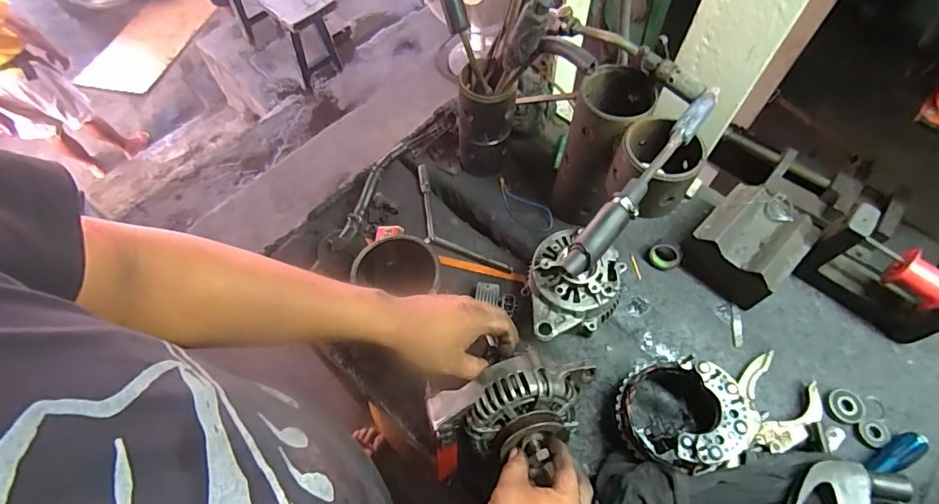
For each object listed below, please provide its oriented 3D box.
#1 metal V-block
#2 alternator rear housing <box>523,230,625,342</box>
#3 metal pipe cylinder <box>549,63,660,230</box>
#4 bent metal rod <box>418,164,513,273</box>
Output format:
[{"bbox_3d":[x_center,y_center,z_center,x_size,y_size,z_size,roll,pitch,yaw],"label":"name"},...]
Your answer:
[{"bbox_3d":[0.378,-0.005,0.662,0.132,0.098,0.122,-38,67,-18],"label":"metal V-block"},{"bbox_3d":[0.143,0.040,0.651,0.140,0.088,0.145,-9,61,-4],"label":"alternator rear housing"},{"bbox_3d":[0.170,-0.133,0.648,0.092,0.209,0.091,9,62,6],"label":"metal pipe cylinder"},{"bbox_3d":[-0.037,-0.036,0.756,0.075,0.027,0.236,-33,66,-16],"label":"bent metal rod"}]

